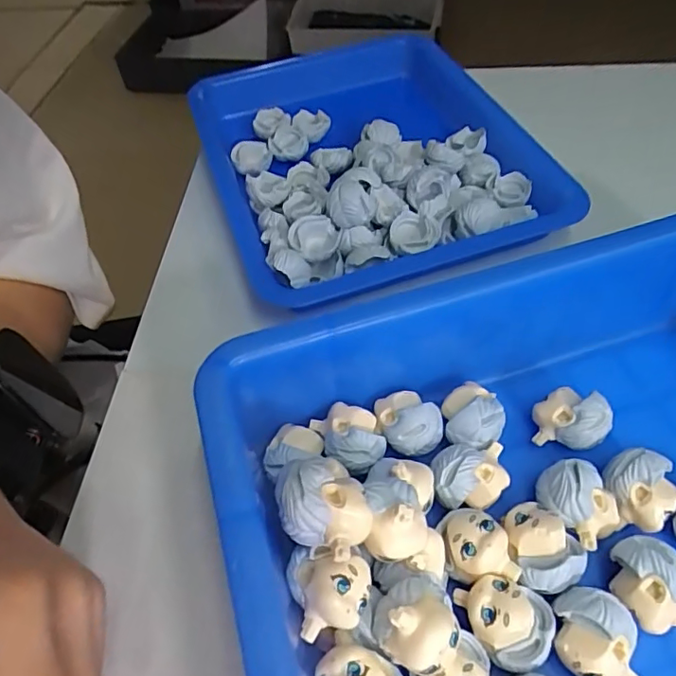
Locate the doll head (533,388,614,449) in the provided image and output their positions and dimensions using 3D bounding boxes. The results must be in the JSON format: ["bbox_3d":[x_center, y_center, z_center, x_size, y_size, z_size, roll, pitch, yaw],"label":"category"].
[{"bbox_3d":[0.091,0.032,0.214,0.026,0.023,0.019,15,55,16],"label":"doll head"}]

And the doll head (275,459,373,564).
[{"bbox_3d":[-0.004,0.048,0.157,0.027,0.017,0.021,22,57,21],"label":"doll head"}]

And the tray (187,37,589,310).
[{"bbox_3d":[0.012,-0.113,0.330,0.175,0.036,0.233,-18,53,-9],"label":"tray"}]

